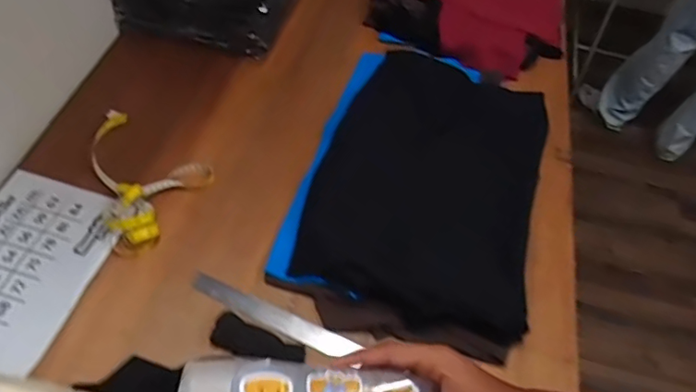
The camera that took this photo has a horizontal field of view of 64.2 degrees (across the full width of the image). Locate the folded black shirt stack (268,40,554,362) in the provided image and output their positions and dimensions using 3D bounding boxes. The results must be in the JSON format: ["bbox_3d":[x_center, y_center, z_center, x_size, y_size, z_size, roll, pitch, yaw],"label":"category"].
[{"bbox_3d":[0.129,-0.035,0.916,0.375,0.050,0.569,15,53,6],"label":"folded black shirt stack"}]

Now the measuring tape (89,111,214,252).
[{"bbox_3d":[-0.358,-0.036,0.877,0.248,0.040,0.195,28,56,15],"label":"measuring tape"}]

